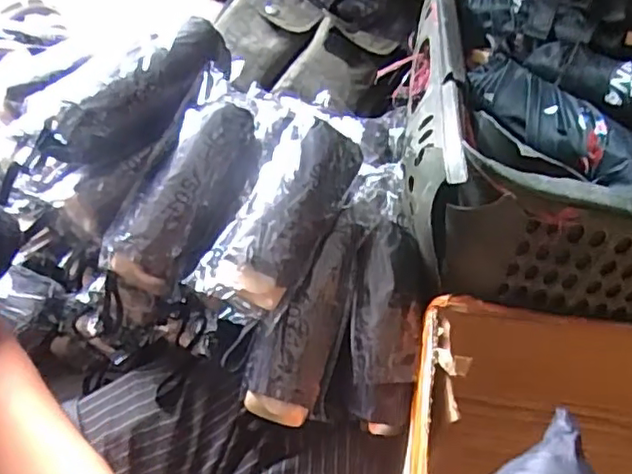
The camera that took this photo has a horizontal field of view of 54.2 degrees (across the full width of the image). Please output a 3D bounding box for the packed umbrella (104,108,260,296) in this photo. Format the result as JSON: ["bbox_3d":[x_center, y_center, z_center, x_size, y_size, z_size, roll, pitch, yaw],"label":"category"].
[{"bbox_3d":[-0.107,-0.036,0.512,0.070,0.050,0.171,28,76,18],"label":"packed umbrella"}]

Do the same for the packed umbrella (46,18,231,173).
[{"bbox_3d":[-0.138,-0.117,0.519,0.045,0.049,0.181,30,57,19],"label":"packed umbrella"}]

